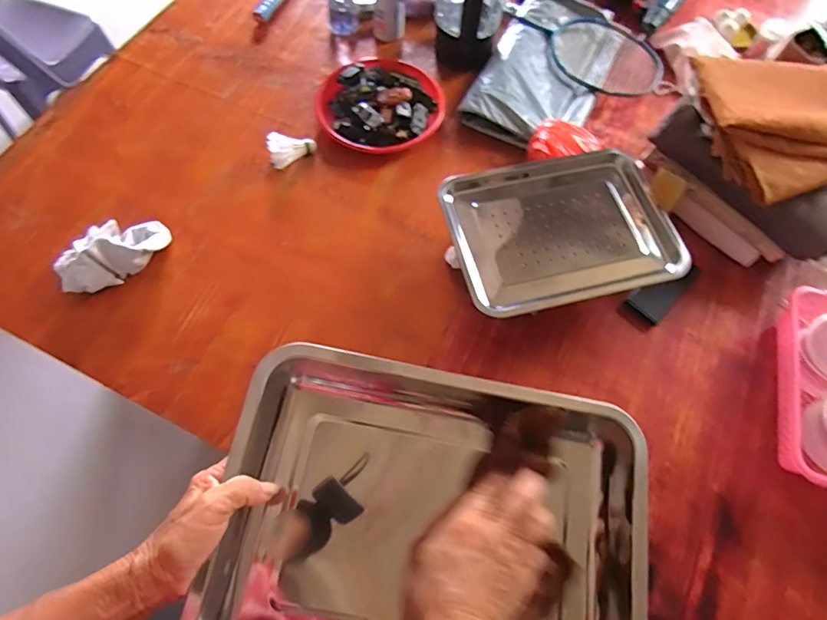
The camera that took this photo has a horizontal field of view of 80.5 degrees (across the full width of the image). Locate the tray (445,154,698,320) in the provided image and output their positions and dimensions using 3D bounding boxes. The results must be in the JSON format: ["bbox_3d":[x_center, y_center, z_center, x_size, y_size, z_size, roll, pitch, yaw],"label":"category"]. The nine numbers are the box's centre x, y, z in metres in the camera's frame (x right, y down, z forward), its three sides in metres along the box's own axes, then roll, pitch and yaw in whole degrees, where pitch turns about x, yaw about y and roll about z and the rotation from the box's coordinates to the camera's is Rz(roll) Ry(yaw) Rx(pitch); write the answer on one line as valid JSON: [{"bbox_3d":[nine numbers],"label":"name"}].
[{"bbox_3d":[0.235,-0.132,0.791,0.349,0.027,0.267,-13,66,-7],"label":"tray"}]

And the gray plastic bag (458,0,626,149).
[{"bbox_3d":[0.291,-0.528,1.048,0.237,0.043,0.453,26,67,10],"label":"gray plastic bag"}]

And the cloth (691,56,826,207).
[{"bbox_3d":[0.590,-0.305,0.785,0.244,0.068,0.262,-5,66,-5],"label":"cloth"}]

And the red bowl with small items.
[{"bbox_3d":[-0.071,-0.413,0.980,0.235,0.053,0.237,1,65,-1],"label":"red bowl with small items"}]

